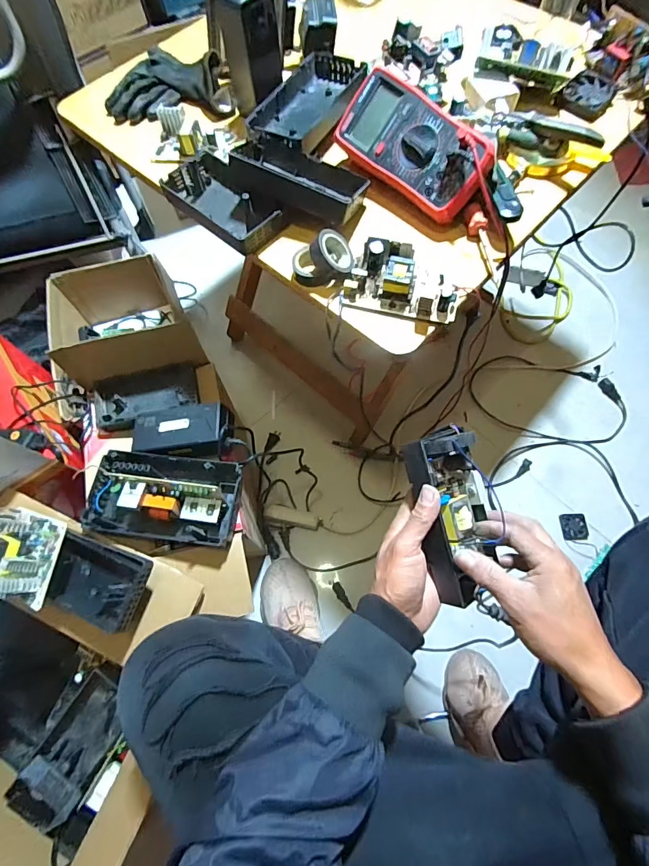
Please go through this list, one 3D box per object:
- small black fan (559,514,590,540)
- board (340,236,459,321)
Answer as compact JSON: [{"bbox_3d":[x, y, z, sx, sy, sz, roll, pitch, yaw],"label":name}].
[{"bbox_3d":[0.540,0.204,0.884,0.053,0.015,0.056,2,68,3],"label":"small black fan"},{"bbox_3d":[0.085,-0.166,0.437,0.119,0.033,0.071,14,69,8],"label":"board"}]

